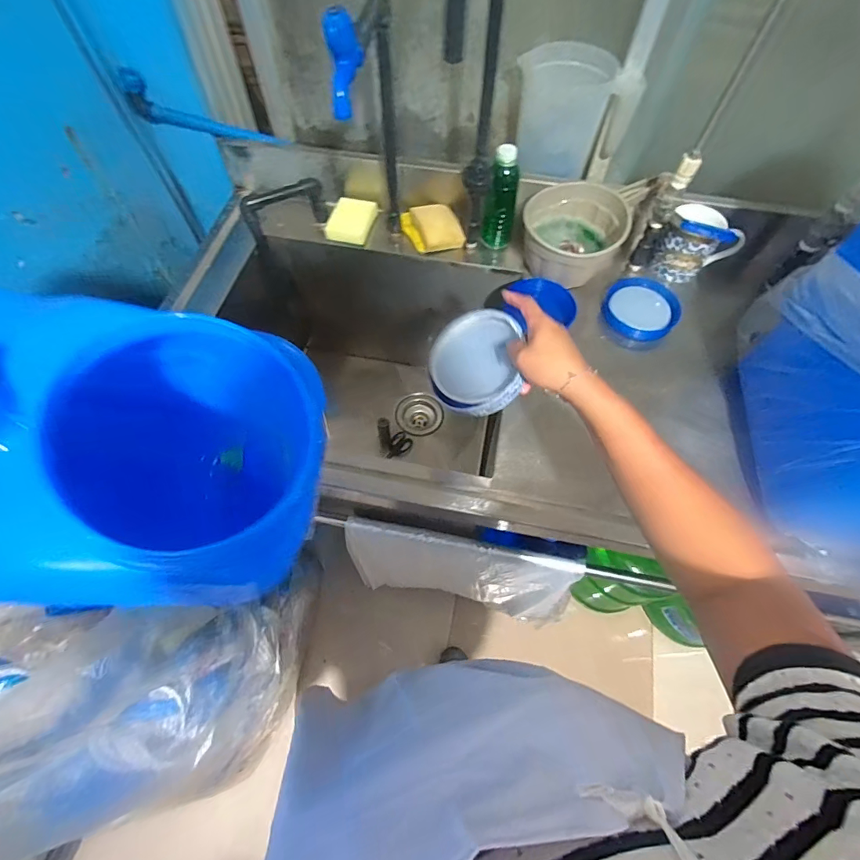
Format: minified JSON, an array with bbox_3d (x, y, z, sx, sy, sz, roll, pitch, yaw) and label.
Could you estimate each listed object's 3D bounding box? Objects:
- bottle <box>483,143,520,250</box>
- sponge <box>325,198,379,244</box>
[{"bbox_3d":[0.129,-0.414,0.788,0.055,0.173,0.044,12,61,5],"label":"bottle"},{"bbox_3d":[-0.155,-0.410,0.861,0.077,0.030,0.104,15,62,7],"label":"sponge"}]

